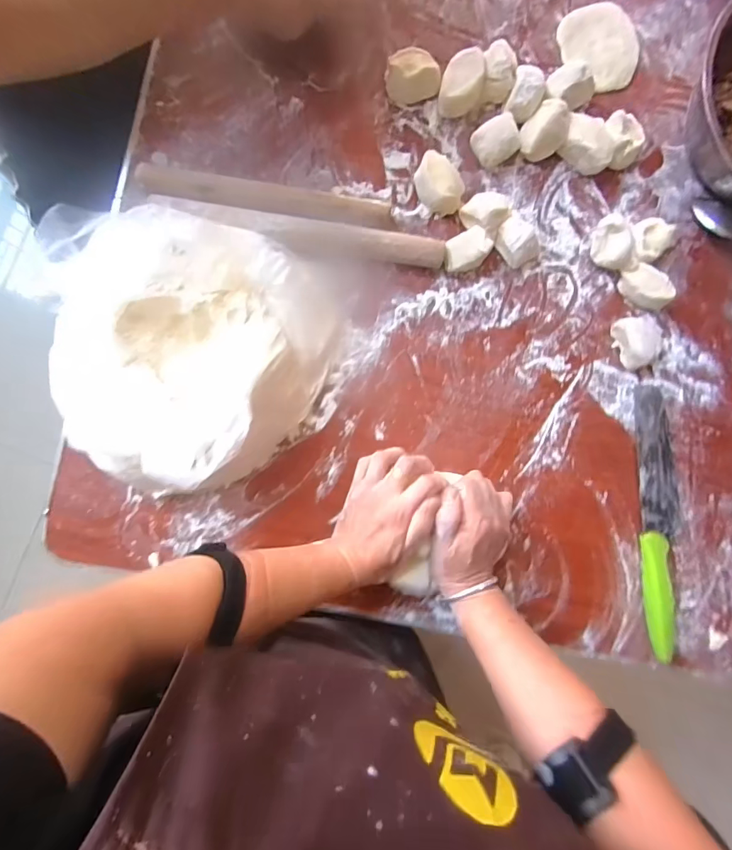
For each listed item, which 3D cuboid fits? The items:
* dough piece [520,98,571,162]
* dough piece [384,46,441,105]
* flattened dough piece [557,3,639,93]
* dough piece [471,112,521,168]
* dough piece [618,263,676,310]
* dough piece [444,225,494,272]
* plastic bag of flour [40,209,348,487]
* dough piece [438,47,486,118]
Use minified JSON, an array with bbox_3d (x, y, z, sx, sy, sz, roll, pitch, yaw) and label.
[{"bbox_3d":[0.184,-0.301,0.447,0.041,0.028,0.052,38,86,-4],"label":"dough piece"},{"bbox_3d":[0.046,-0.350,0.436,0.049,0.027,0.043,-15,91,-6],"label":"dough piece"},{"bbox_3d":[0.256,-0.404,0.469,0.085,0.015,0.085,-15,91,-6],"label":"flattened dough piece"},{"bbox_3d":[0.132,-0.287,0.443,0.044,0.026,0.039,-27,92,-5],"label":"dough piece"},{"bbox_3d":[0.292,-0.143,0.455,0.032,0.040,0.048,-31,93,-5],"label":"dough piece"},{"bbox_3d":[0.100,-0.174,0.438,0.046,0.029,0.035,-26,92,-5],"label":"dough piece"},{"bbox_3d":[-0.145,-0.059,0.381,0.229,0.103,0.215,5,89,-6],"label":"plastic bag of flour"},{"bbox_3d":[0.098,-0.345,0.439,0.040,0.032,0.057,20,88,-5],"label":"dough piece"}]

